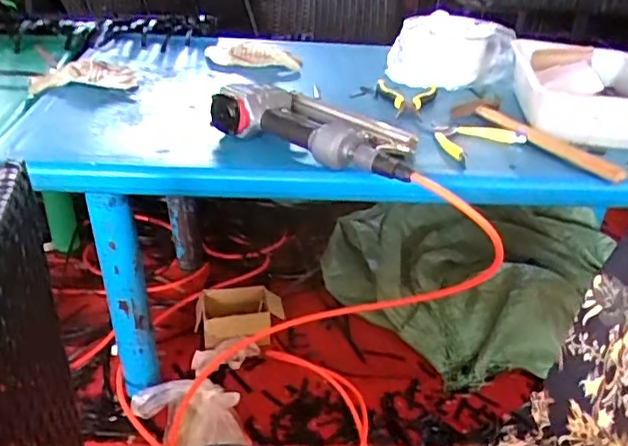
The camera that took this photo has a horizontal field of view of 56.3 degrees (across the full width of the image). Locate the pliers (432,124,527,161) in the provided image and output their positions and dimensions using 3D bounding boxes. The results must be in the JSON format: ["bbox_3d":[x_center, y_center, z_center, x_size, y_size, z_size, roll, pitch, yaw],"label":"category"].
[{"bbox_3d":[0.214,-0.119,0.824,0.126,0.019,0.107,-18,39,-28],"label":"pliers"}]

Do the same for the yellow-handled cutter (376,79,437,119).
[{"bbox_3d":[0.136,-0.194,0.922,0.095,0.020,0.128,11,35,13],"label":"yellow-handled cutter"}]

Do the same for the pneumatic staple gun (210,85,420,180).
[{"bbox_3d":[0.020,-0.133,0.788,0.277,0.073,0.165,21,38,25],"label":"pneumatic staple gun"}]

